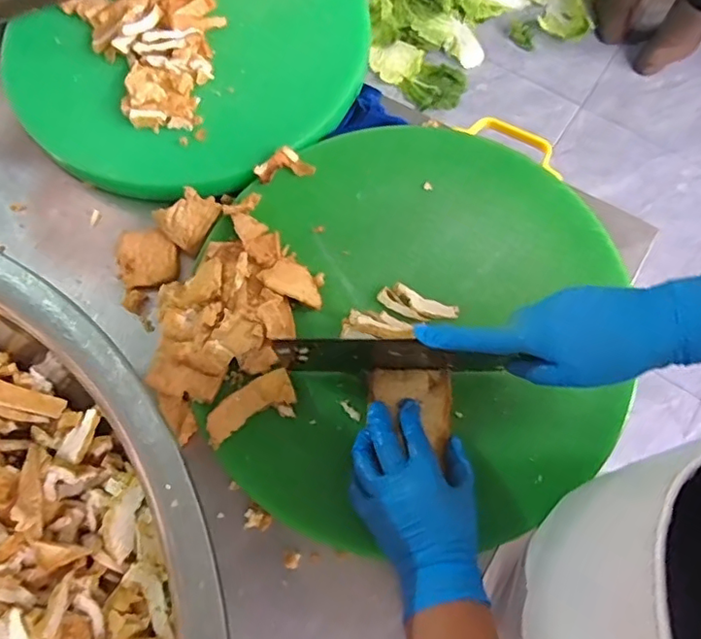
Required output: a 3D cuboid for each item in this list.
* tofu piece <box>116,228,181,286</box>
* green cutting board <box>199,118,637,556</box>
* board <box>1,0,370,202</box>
[{"bbox_3d":[-0.205,-0.063,0.573,0.061,0.012,0.061,0,71,1],"label":"tofu piece"},{"bbox_3d":[0.066,-0.010,0.525,0.356,0.020,0.387,-10,71,-2],"label":"green cutting board"},{"bbox_3d":[-0.174,-0.312,0.640,0.359,0.034,0.393,37,76,13],"label":"board"}]

